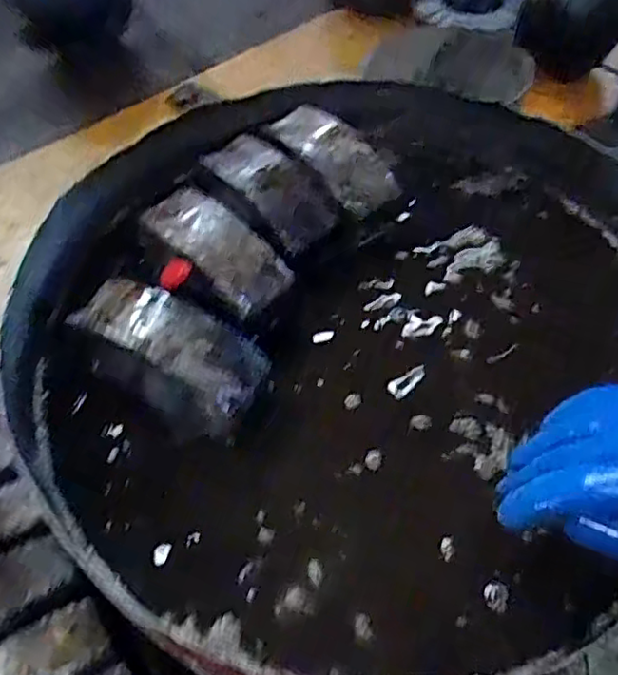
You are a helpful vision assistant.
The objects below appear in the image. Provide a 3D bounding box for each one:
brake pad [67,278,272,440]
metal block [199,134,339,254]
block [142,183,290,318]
[{"bbox_3d":[-0.114,0.015,0.525,0.160,0.068,0.076,22,59,16],"label":"brake pad"},{"bbox_3d":[-0.037,-0.144,0.612,0.067,0.055,0.137,-40,63,-22],"label":"metal block"},{"bbox_3d":[-0.086,-0.081,0.568,0.065,0.037,0.150,-39,63,-22],"label":"block"}]

